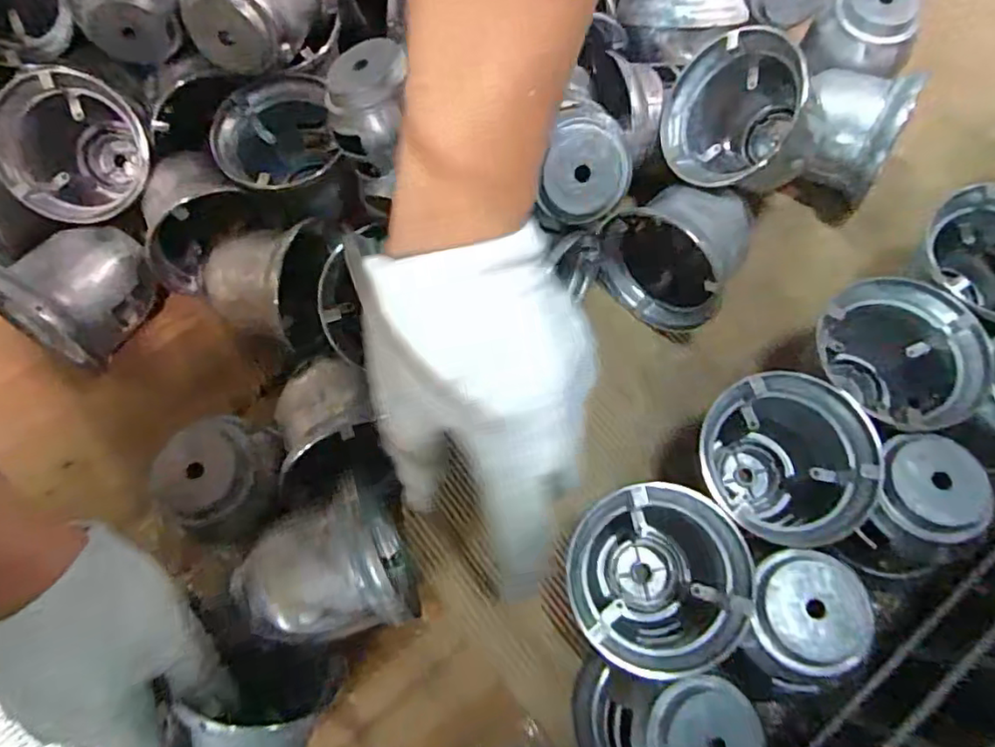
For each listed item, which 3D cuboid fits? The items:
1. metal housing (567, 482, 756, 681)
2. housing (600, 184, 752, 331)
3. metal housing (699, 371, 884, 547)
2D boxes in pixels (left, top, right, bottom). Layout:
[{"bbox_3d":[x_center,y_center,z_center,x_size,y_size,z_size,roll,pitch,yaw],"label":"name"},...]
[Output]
[{"bbox_3d":[0.085,0.118,0.344,0.091,0.079,0.090,-1,72,3],"label":"metal housing"},{"bbox_3d":[0.123,-0.082,0.410,0.078,0.084,0.075,31,77,12],"label":"housing"},{"bbox_3d":[0.166,0.051,0.363,0.087,0.082,0.080,-1,72,3],"label":"metal housing"}]

